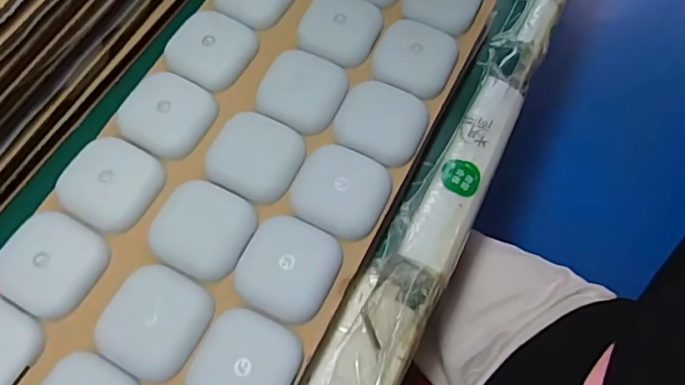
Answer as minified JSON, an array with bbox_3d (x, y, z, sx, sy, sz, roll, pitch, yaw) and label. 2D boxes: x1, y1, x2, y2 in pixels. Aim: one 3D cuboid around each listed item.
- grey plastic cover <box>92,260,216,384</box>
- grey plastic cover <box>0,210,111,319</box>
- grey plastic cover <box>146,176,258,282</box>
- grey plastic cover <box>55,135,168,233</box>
[{"bbox_3d":[-0.121,0.082,0.344,0.061,0.013,0.067,21,68,8],"label":"grey plastic cover"},{"bbox_3d":[-0.197,0.047,0.361,0.062,0.015,0.064,28,69,10],"label":"grey plastic cover"},{"bbox_3d":[-0.098,0.024,0.373,0.064,0.009,0.064,22,68,8],"label":"grey plastic cover"},{"bbox_3d":[-0.166,-0.008,0.381,0.066,0.008,0.064,23,68,9],"label":"grey plastic cover"}]

